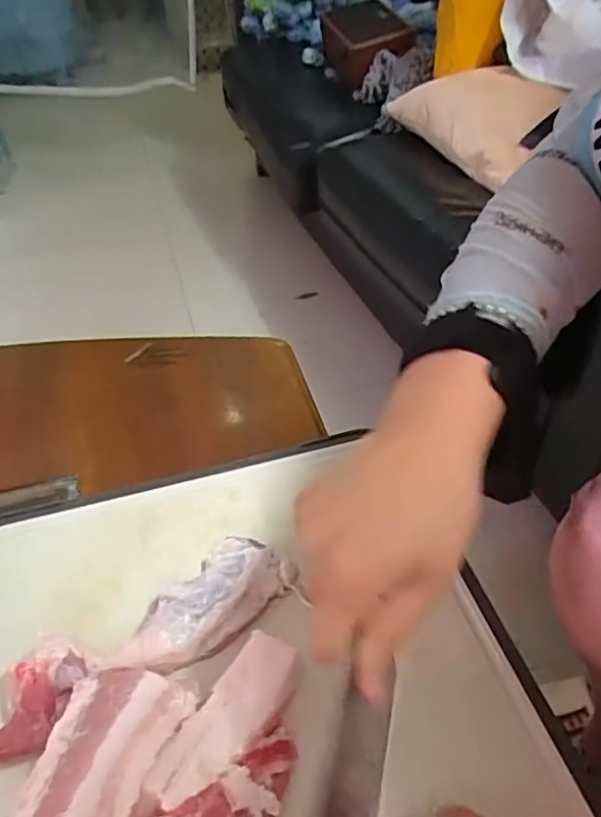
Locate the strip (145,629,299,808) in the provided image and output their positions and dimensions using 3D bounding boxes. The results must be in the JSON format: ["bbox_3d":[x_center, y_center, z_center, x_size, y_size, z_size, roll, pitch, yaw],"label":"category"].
[{"bbox_3d":[-0.033,0.147,0.295,0.031,0.009,0.085,25,51,24],"label":"strip"}]

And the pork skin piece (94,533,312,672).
[{"bbox_3d":[-0.055,0.108,0.353,0.108,0.021,0.053,-23,49,-20],"label":"pork skin piece"}]

